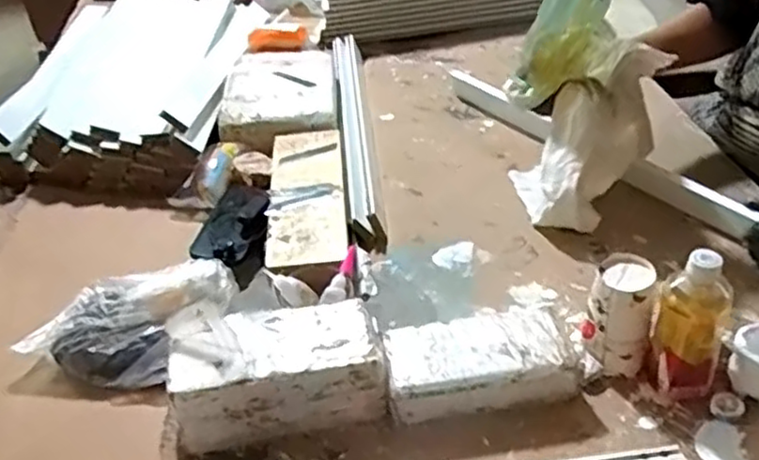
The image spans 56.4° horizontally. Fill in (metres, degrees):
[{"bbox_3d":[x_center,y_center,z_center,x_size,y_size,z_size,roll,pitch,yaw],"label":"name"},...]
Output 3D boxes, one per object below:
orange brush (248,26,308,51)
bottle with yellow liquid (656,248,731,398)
[{"bbox_3d":[-0.200,-0.386,1.432,0.130,0.040,0.034,-14,38,-37],"label":"orange brush"},{"bbox_3d":[0.327,0.102,0.743,0.071,0.171,0.057,21,45,26],"label":"bottle with yellow liquid"}]

